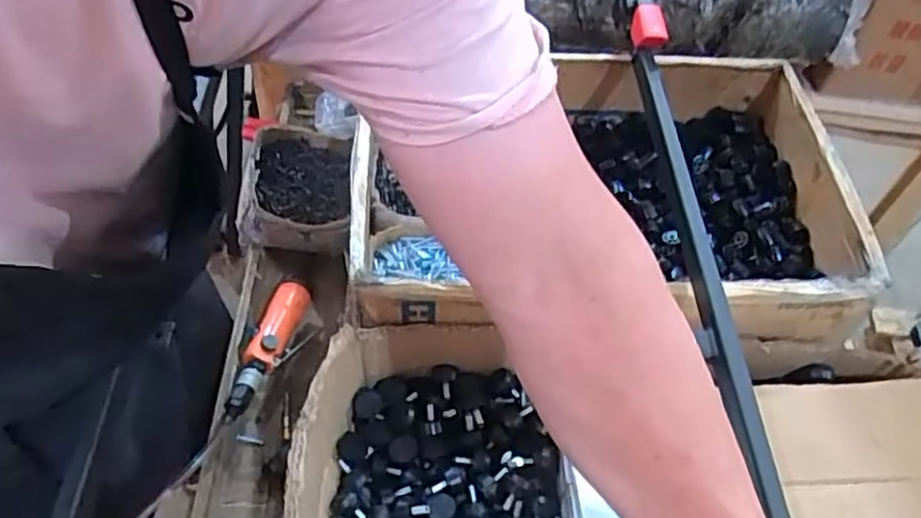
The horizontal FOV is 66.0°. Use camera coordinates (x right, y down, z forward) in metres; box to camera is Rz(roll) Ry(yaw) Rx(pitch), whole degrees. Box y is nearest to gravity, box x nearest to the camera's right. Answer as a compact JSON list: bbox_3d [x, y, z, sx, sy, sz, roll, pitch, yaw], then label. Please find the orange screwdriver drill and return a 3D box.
[{"bbox_3d":[-0.220,0.095,0.796,0.047,0.032,0.192,12,52,5],"label":"orange screwdriver drill"}]

